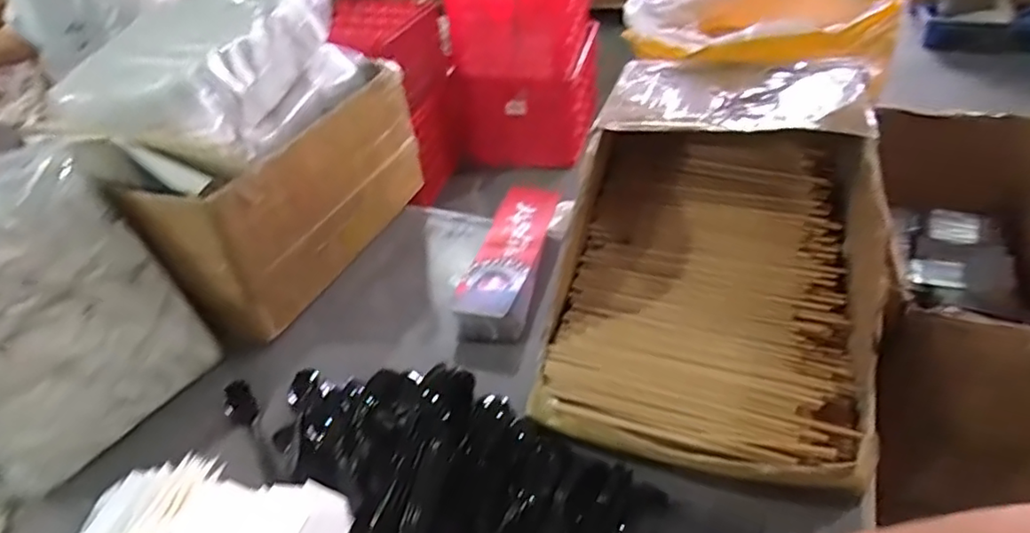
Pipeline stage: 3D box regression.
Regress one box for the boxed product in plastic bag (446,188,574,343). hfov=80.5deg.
[{"bbox_3d":[-0.004,-0.015,0.827,0.104,0.041,0.287,13,44,13],"label":"boxed product in plastic bag"}]

